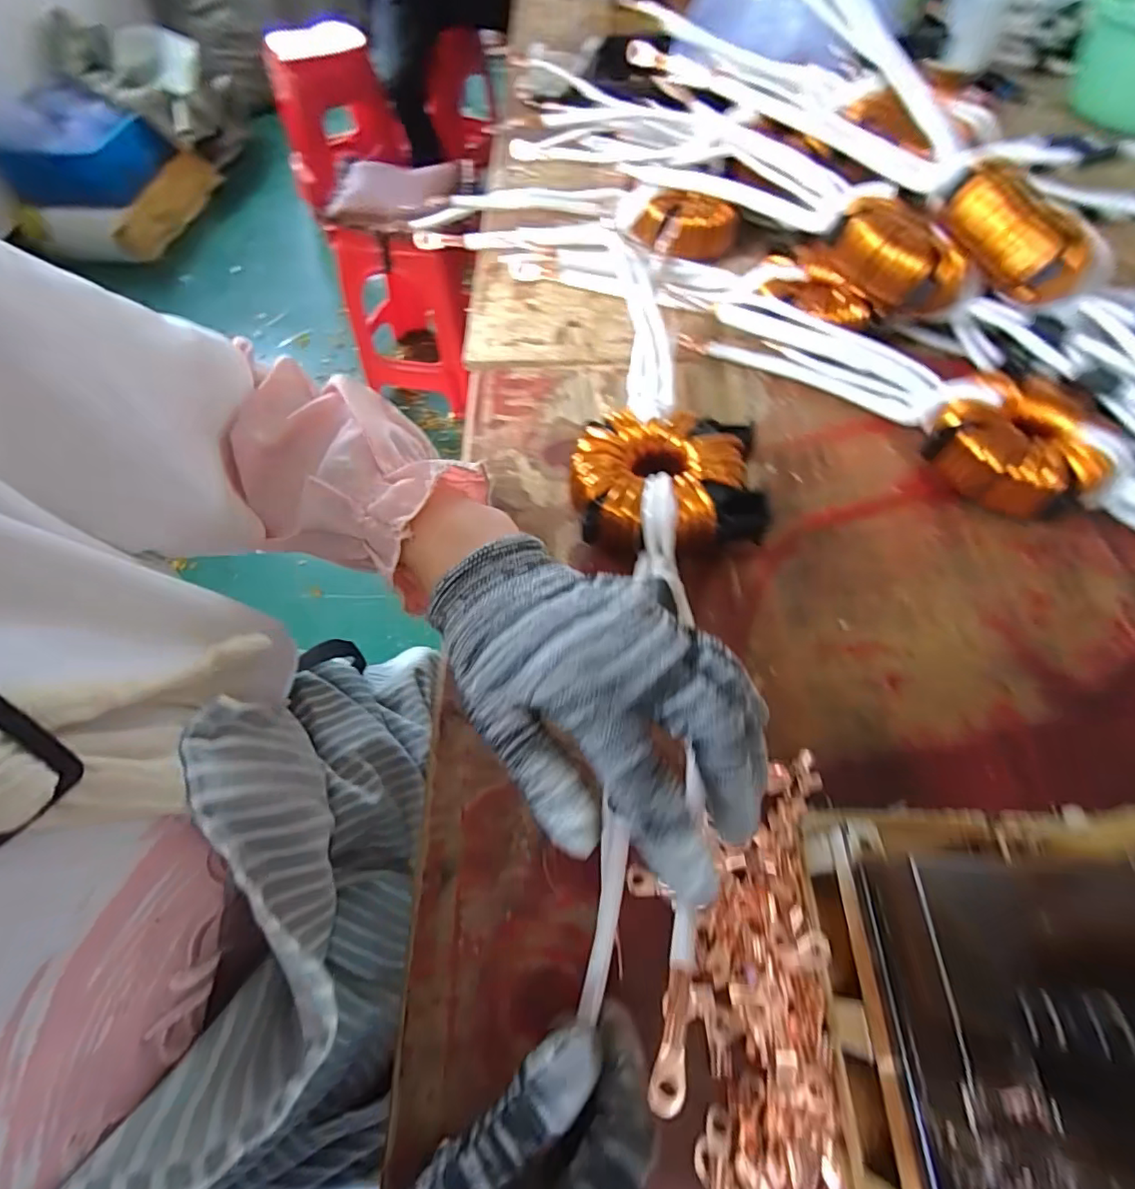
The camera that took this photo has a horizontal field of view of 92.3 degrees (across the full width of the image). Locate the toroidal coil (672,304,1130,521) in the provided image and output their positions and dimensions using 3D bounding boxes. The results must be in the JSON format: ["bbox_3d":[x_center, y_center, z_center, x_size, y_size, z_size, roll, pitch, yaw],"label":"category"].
[{"bbox_3d":[0.265,-0.168,0.446,0.327,0.047,0.095,39,67,22],"label":"toroidal coil"}]

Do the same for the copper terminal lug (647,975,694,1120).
[{"bbox_3d":[0.036,0.153,0.187,0.010,0.007,0.040,10,59,7],"label":"copper terminal lug"}]

